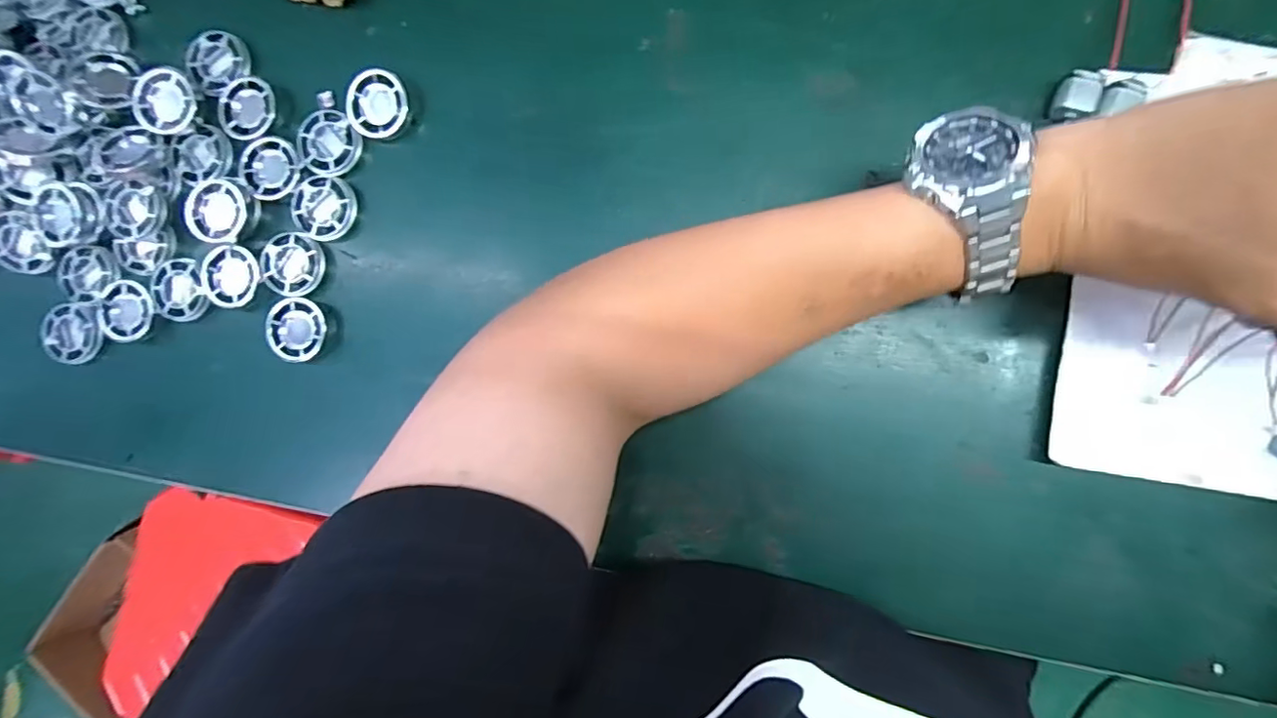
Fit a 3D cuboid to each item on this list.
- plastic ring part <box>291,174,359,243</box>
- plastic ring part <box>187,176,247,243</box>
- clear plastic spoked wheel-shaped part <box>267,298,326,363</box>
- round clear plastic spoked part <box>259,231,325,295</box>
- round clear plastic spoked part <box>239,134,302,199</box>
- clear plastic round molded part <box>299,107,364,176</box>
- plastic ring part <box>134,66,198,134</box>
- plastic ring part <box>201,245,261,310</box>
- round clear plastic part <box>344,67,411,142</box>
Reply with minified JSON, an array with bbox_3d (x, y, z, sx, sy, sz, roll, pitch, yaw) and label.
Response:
[{"bbox_3d":[-0.195,-0.094,0.336,0.037,0.006,0.039,11,93,7],"label":"plastic ring part"},{"bbox_3d":[-0.261,-0.092,0.338,0.037,0.010,0.037,0,91,7],"label":"plastic ring part"},{"bbox_3d":[-0.210,-0.019,0.337,0.036,0.013,0.036,0,91,7],"label":"clear plastic spoked wheel-shaped part"},{"bbox_3d":[-0.216,-0.059,0.338,0.037,0.007,0.038,0,91,7],"label":"round clear plastic spoked part"},{"bbox_3d":[-0.227,-0.117,0.337,0.033,0.008,0.037,44,96,4],"label":"round clear plastic spoked part"},{"bbox_3d":[-0.192,-0.134,0.336,0.040,0.005,0.037,36,95,5],"label":"clear plastic round molded part"},{"bbox_3d":[-0.297,-0.162,0.342,0.037,0.009,0.040,25,99,-10],"label":"plastic ring part"},{"bbox_3d":[-0.256,-0.052,0.340,0.034,0.009,0.037,0,91,7],"label":"plastic ring part"},{"bbox_3d":[-0.159,-0.155,0.331,0.038,0.010,0.039,0,91,7],"label":"round clear plastic part"}]

